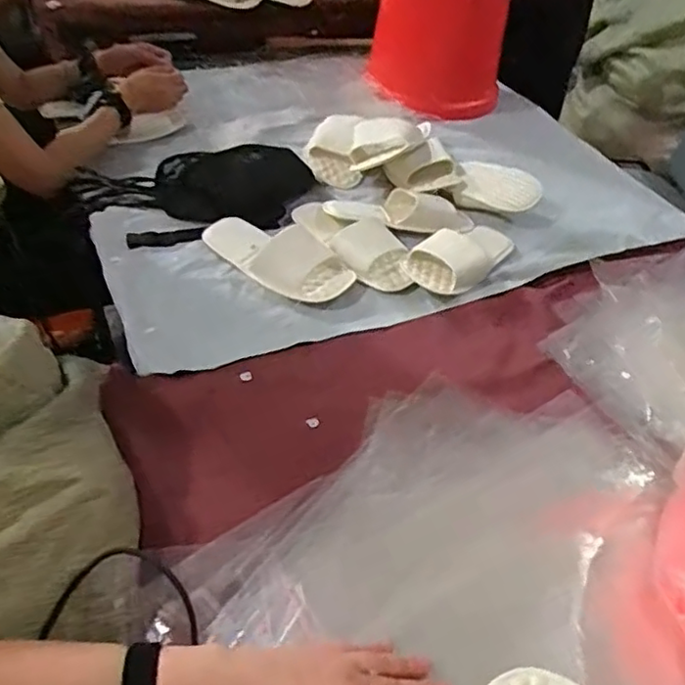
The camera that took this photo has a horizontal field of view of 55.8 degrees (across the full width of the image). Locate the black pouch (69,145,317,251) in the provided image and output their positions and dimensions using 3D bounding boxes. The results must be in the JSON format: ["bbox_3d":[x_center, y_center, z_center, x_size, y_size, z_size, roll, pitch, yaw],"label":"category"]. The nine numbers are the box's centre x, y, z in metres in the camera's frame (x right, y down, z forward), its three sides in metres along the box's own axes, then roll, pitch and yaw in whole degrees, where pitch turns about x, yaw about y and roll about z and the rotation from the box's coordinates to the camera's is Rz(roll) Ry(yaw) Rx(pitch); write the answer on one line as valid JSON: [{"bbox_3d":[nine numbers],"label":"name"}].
[{"bbox_3d":[-0.218,-0.246,1.015,0.368,0.073,0.194,-13,46,-19],"label":"black pouch"}]

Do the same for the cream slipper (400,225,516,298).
[{"bbox_3d":[0.184,-0.133,0.967,0.090,0.050,0.209,34,50,27],"label":"cream slipper"}]

